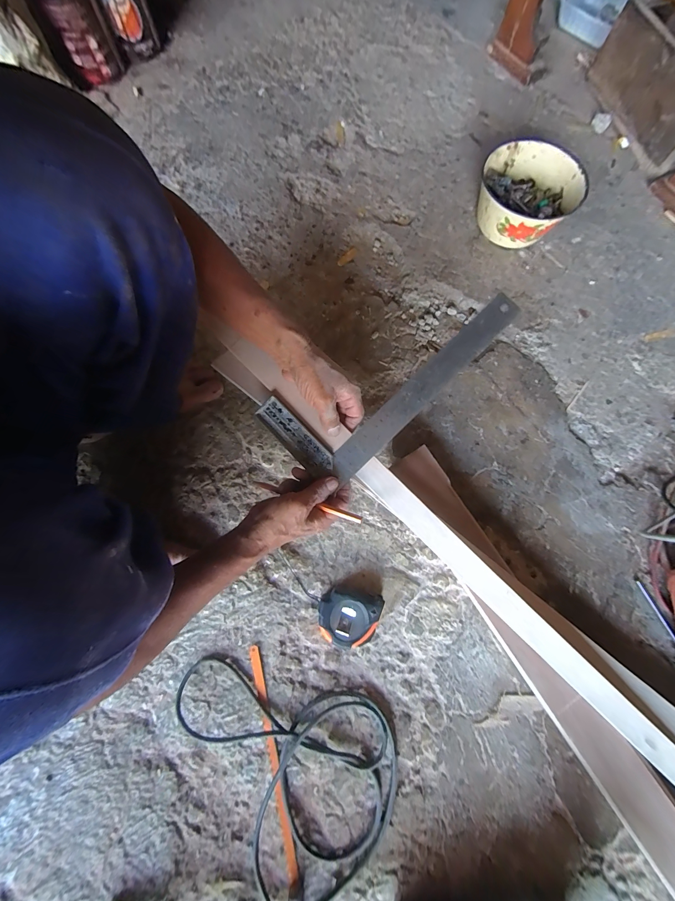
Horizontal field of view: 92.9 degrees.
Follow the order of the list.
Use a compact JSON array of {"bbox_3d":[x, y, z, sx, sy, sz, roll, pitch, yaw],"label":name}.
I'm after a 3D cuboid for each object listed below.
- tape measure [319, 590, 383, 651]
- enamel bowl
[{"bbox_3d":[0.016,0.237,0.454,0.084,0.043,0.069,7,77,1],"label":"tape measure"},{"bbox_3d":[0.346,-0.473,0.609,0.175,0.087,0.168,0,77,-1],"label":"enamel bowl"}]

